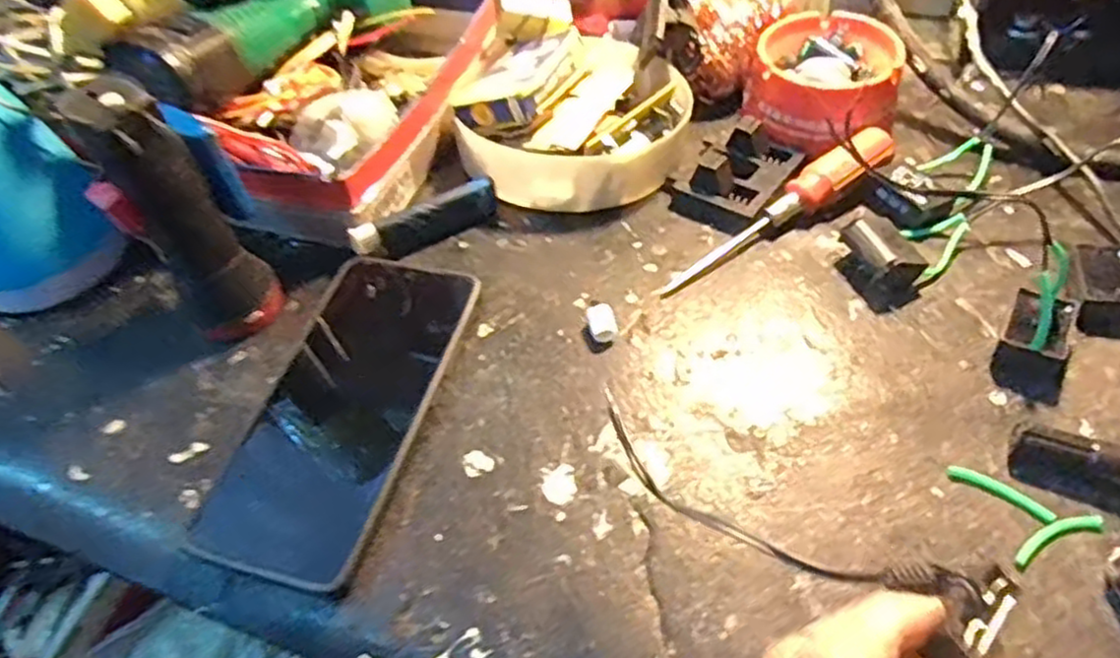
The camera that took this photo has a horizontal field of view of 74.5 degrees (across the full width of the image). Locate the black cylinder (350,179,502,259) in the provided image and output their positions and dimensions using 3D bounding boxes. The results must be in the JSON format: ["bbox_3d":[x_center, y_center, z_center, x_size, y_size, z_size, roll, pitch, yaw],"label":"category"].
[{"bbox_3d":[-0.070,-0.057,0.395,0.081,0.025,0.014,-27,55,-15],"label":"black cylinder"}]

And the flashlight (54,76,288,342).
[{"bbox_3d":[-0.170,-0.048,0.333,0.046,0.126,0.042,-32,56,-18],"label":"flashlight"}]

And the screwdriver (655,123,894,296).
[{"bbox_3d":[0.114,-0.059,0.377,0.151,0.020,0.024,-34,57,-20],"label":"screwdriver"}]

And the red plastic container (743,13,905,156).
[{"bbox_3d":[0.150,-0.139,0.424,0.079,0.042,0.086,18,56,18],"label":"red plastic container"}]

